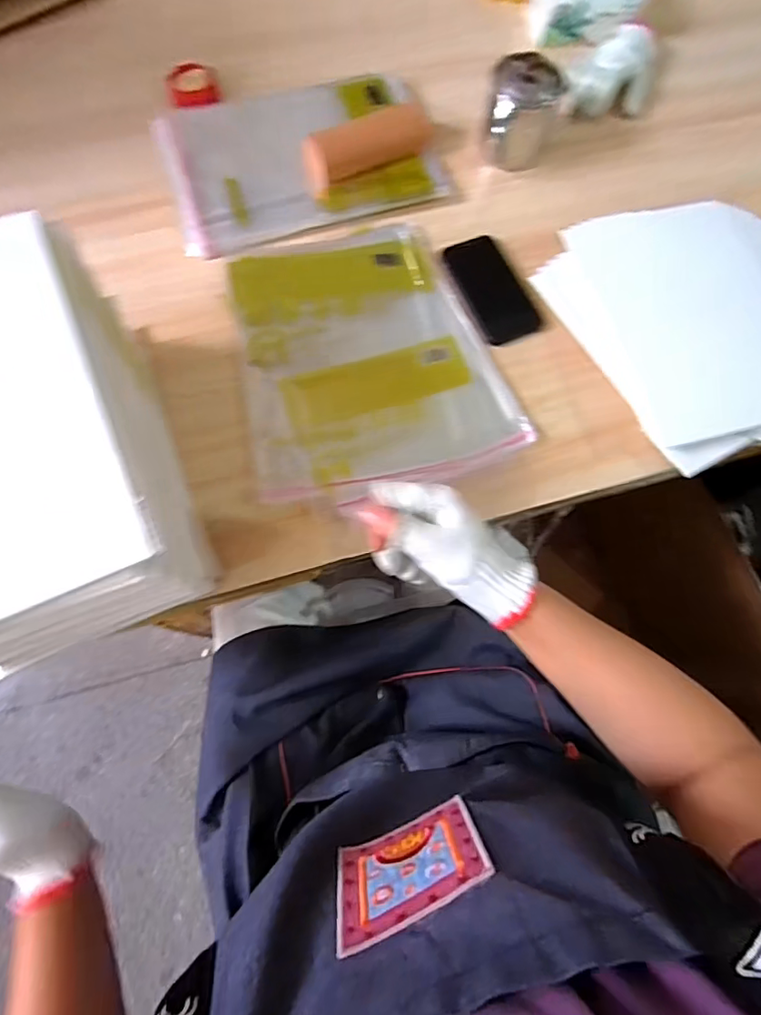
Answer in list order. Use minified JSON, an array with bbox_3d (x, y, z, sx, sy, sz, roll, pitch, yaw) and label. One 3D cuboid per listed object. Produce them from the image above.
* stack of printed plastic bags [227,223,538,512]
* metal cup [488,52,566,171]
[{"bbox_3d":[-0.025,-0.180,0.605,0.285,0.018,0.332,-18,74,-8],"label":"stack of printed plastic bags"},{"bbox_3d":[0.173,-0.487,0.653,0.083,0.107,0.083,1,72,-2],"label":"metal cup"}]

